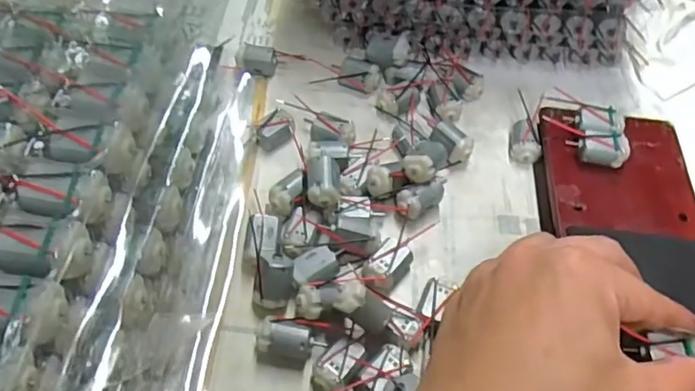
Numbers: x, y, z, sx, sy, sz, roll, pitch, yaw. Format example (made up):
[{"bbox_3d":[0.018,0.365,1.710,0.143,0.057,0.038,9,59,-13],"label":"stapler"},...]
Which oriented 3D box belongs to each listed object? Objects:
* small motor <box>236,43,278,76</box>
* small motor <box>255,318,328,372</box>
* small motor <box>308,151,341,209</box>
[{"bbox_3d":[-0.064,-0.095,0.405,0.025,0.016,0.019,8,57,3],"label":"small motor"},{"bbox_3d":[-0.030,0.076,0.288,0.033,0.020,0.018,10,57,4],"label":"small motor"},{"bbox_3d":[-0.013,-0.007,0.330,0.019,0.017,0.030,0,57,-3],"label":"small motor"}]

